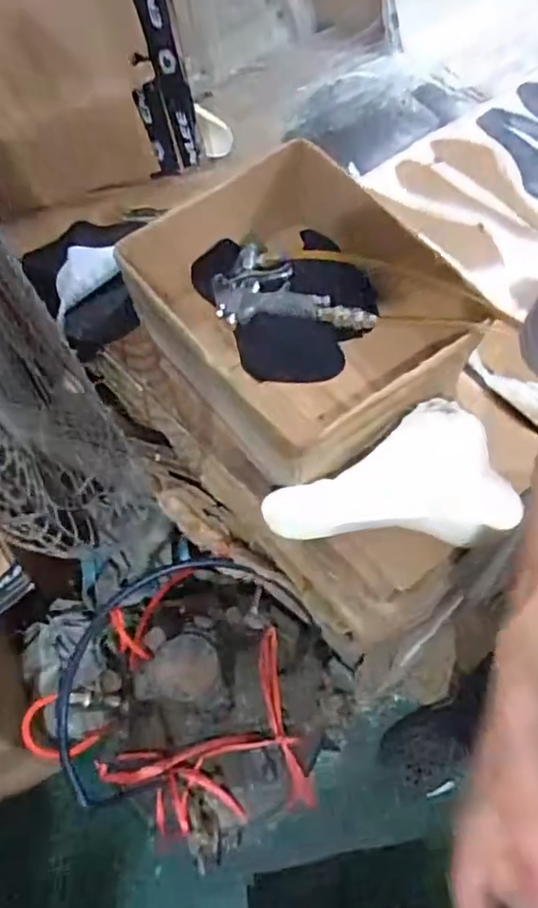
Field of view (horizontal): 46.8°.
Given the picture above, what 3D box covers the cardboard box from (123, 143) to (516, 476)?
[{"bbox_3d":[0.042,-0.160,0.705,0.290,0.158,0.313,-34,64,-15],"label":"cardboard box"}]

